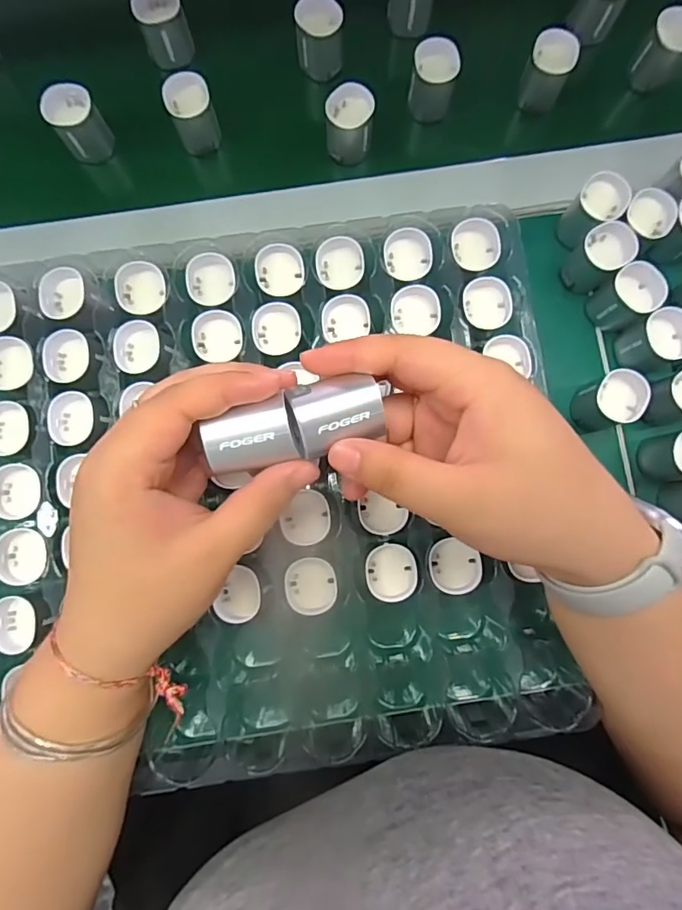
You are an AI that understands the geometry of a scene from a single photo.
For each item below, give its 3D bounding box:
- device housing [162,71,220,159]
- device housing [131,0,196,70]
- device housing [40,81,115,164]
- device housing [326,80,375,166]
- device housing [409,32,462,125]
[{"bbox_3d":[-0.097,-0.224,0.335,0.028,0.035,0.031,-19,85,-2],"label":"device housing"},{"bbox_3d":[-0.118,-0.287,0.339,0.031,0.033,0.034,0,84,0],"label":"device housing"},{"bbox_3d":[-0.171,-0.216,0.331,0.030,0.038,0.026,-32,85,-3],"label":"device housing"},{"bbox_3d":[0.006,-0.215,0.330,0.029,0.032,0.031,-1,84,-1],"label":"device housing"},{"bbox_3d":[0.062,-0.249,0.337,0.029,0.041,0.026,3,84,0],"label":"device housing"}]

